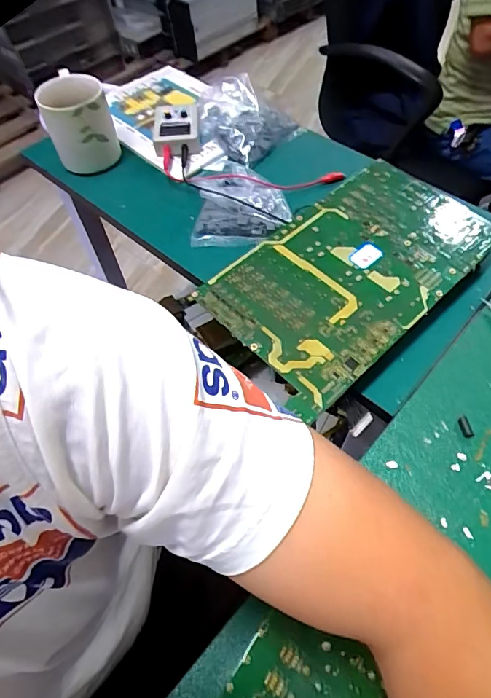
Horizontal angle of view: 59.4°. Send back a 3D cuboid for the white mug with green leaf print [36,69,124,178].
[{"bbox_3d":[-0.236,-0.318,0.624,0.090,0.111,0.087,-21,58,-9],"label":"white mug with green leaf print"}]

